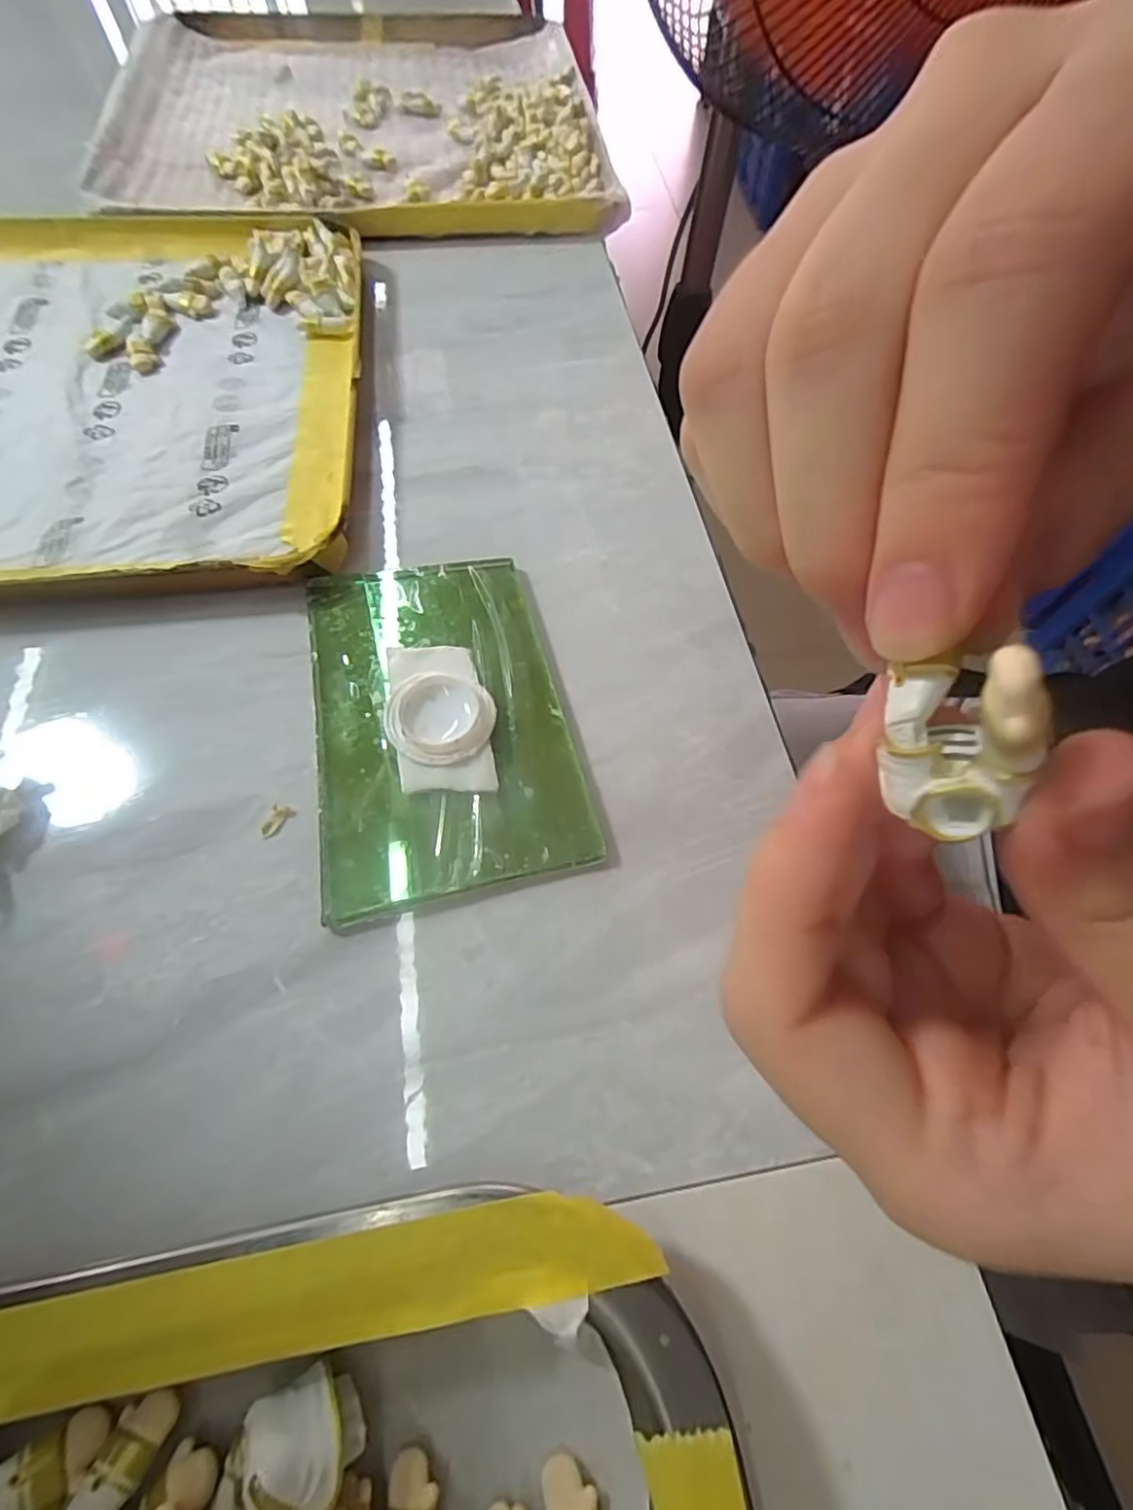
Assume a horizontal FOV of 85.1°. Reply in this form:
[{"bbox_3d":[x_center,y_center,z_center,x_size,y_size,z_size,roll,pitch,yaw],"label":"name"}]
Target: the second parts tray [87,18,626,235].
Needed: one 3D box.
[{"bbox_3d":[-0.111,-0.348,0.330,0.239,0.015,0.250,-8,64,-7],"label":"second parts tray"}]

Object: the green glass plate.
[{"bbox_3d":[-0.035,-0.012,0.171,0.066,0.006,0.104,-11,65,-9],"label":"green glass plate"}]

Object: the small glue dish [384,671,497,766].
[{"bbox_3d":[-0.033,-0.010,0.165,0.028,0.006,0.026,1,63,-3],"label":"small glue dish"}]

